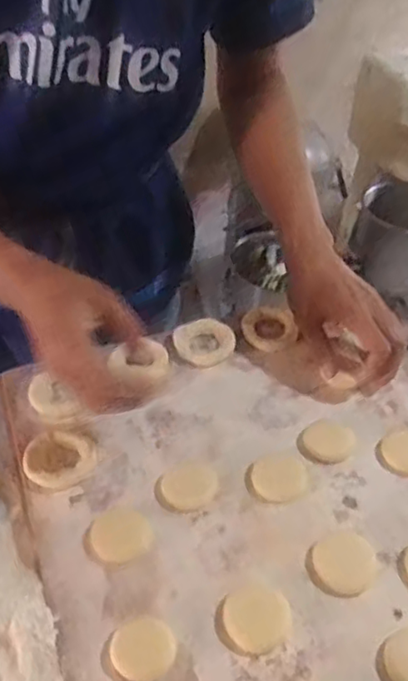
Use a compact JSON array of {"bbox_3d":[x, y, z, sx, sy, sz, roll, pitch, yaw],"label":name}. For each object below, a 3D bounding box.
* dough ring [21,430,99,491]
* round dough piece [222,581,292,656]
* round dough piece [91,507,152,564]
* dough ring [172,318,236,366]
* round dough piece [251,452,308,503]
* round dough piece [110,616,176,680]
[{"bbox_3d":[-0.136,0.111,0.602,0.064,0.009,0.062,-1,45,1],"label":"dough ring"},{"bbox_3d":[0.041,0.212,0.494,0.051,0.004,0.051,-1,45,1],"label":"round dough piece"},{"bbox_3d":[-0.070,0.166,0.546,0.049,0.007,0.045,-1,45,1],"label":"round dough piece"},{"bbox_3d":[0.001,0.001,0.713,0.066,0.014,0.059,-14,46,-12],"label":"dough ring"},{"bbox_3d":[0.069,0.125,0.588,0.050,0.005,0.048,-1,45,1],"label":"round dough piece"},{"bbox_3d":[-0.045,0.231,0.480,0.046,0.004,0.044,-1,45,1],"label":"round dough piece"}]

